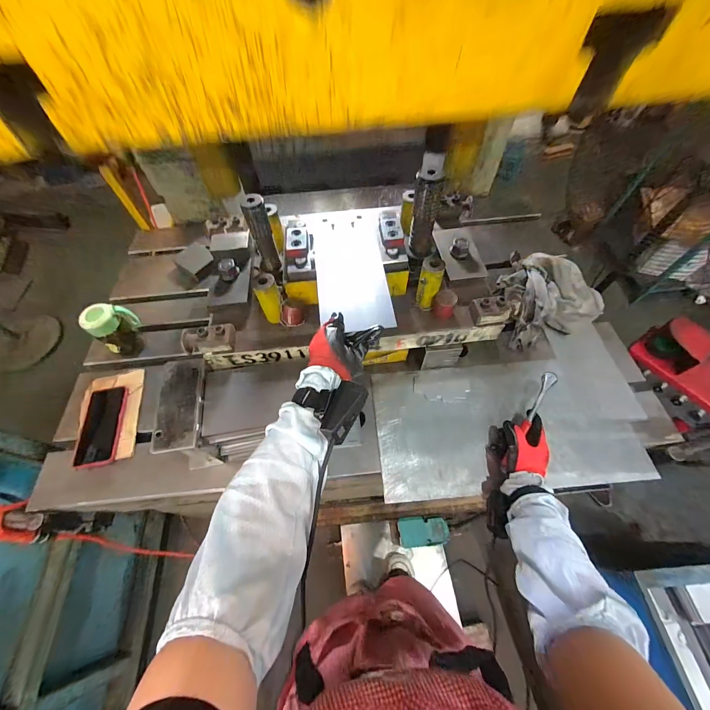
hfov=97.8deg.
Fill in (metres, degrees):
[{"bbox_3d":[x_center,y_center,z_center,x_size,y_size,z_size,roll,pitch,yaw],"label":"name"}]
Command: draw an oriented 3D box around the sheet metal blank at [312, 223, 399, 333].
[{"bbox_3d":[-0.008,-0.149,0.558,0.122,0.006,0.246,-6,61,0],"label":"sheet metal blank"}]

